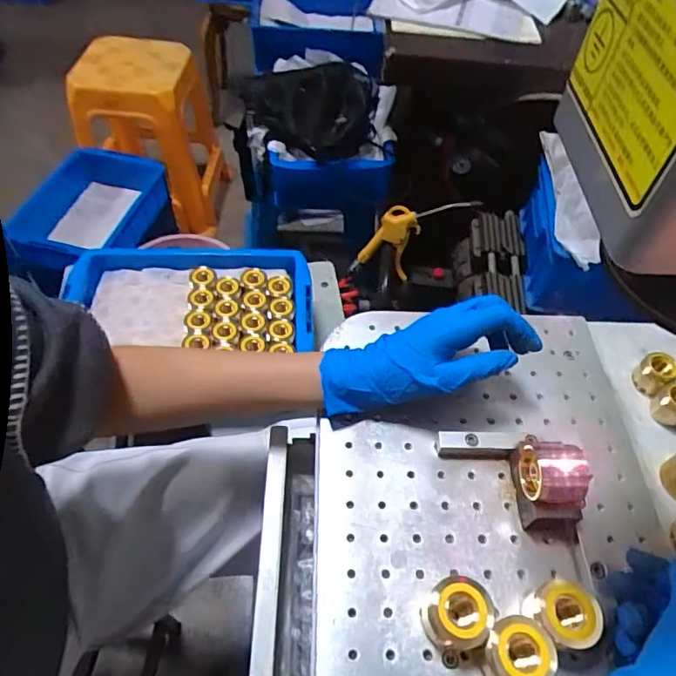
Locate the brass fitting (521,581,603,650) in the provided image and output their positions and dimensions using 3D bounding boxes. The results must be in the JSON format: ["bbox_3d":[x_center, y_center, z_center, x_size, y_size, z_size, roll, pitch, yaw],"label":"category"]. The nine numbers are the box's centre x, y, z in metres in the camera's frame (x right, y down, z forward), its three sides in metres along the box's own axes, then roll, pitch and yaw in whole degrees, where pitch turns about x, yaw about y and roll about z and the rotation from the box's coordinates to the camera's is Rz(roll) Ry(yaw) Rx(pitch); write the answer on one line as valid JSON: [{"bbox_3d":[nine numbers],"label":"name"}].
[{"bbox_3d":[0.149,0.184,0.342,0.033,0.036,0.038,-17,56,-14],"label":"brass fitting"}]

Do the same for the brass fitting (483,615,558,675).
[{"bbox_3d":[0.113,0.200,0.326,0.033,0.040,0.040,8,54,4],"label":"brass fitting"}]

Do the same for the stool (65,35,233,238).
[{"bbox_3d":[-0.523,-0.575,1.488,0.346,0.445,0.346,-6,54,-8],"label":"stool"}]

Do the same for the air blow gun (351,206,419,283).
[{"bbox_3d":[0.096,-0.155,0.914,0.097,0.169,0.040,23,51,-18],"label":"air blow gun"}]

